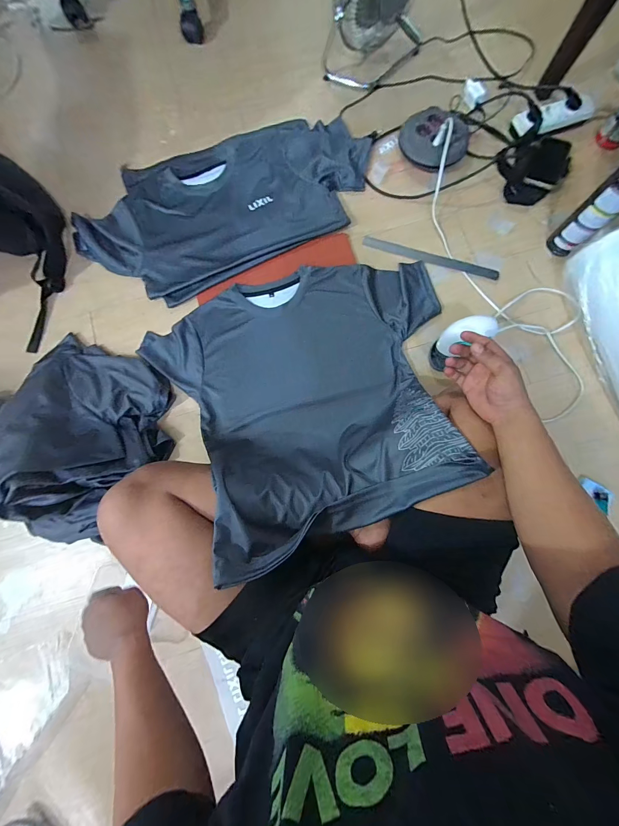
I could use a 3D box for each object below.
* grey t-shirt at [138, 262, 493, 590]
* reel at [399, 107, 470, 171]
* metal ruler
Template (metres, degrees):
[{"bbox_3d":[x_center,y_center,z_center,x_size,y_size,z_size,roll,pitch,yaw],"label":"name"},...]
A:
[{"bbox_3d":[0.025,-0.077,0.577,0.595,0.219,0.534,-24,81,-3],"label":"grey t-shirt"},{"bbox_3d":[0.303,-0.661,0.731,0.160,0.052,0.146,0,80,1],"label":"reel"},{"bbox_3d":[0.284,-0.365,0.702,0.319,0.007,0.033,17,71,4],"label":"metal ruler"}]

